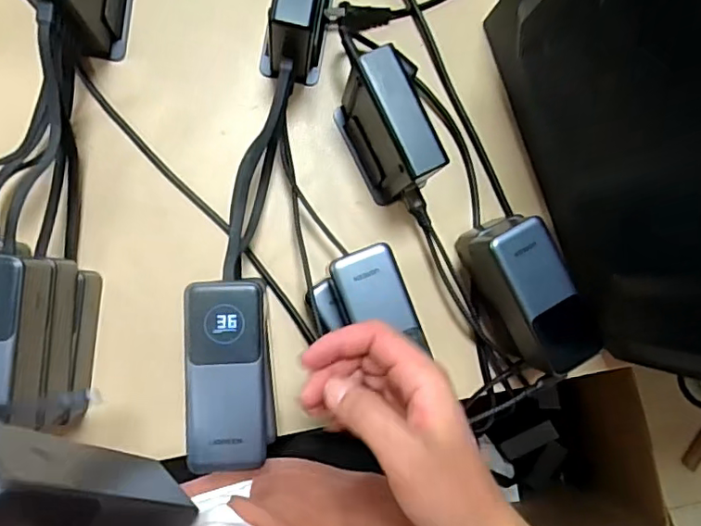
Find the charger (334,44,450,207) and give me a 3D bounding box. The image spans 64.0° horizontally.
[{"bbox_3d":[0.033,-0.116,0.497,0.046,0.123,0.110,-25,92,-7],"label":"charger"}]

